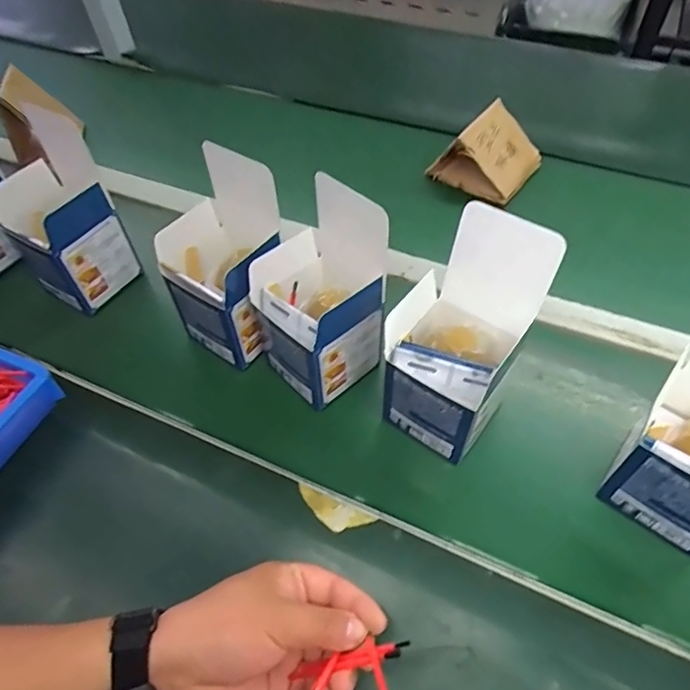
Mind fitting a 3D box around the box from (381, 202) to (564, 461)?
[{"bbox_3d":[0.095,-0.002,0.426,0.096,0.183,0.116,27,59,24],"label":"box"}]

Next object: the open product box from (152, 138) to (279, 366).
[{"bbox_3d":[-0.110,-0.079,0.485,0.089,0.165,0.103,31,61,26],"label":"open product box"}]

